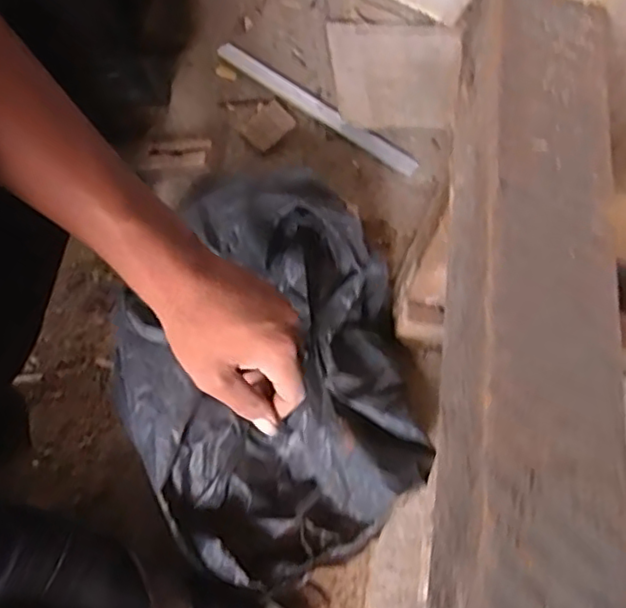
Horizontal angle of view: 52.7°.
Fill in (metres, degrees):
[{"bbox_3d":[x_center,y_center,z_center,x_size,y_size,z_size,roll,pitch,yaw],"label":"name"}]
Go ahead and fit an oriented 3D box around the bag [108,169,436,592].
[{"bbox_3d":[-0.030,0.054,0.497,0.253,0.104,0.290,-35,77,-18],"label":"bag"}]

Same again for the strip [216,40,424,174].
[{"bbox_3d":[0.003,-0.201,0.648,0.236,0.008,0.022,33,74,5],"label":"strip"}]

